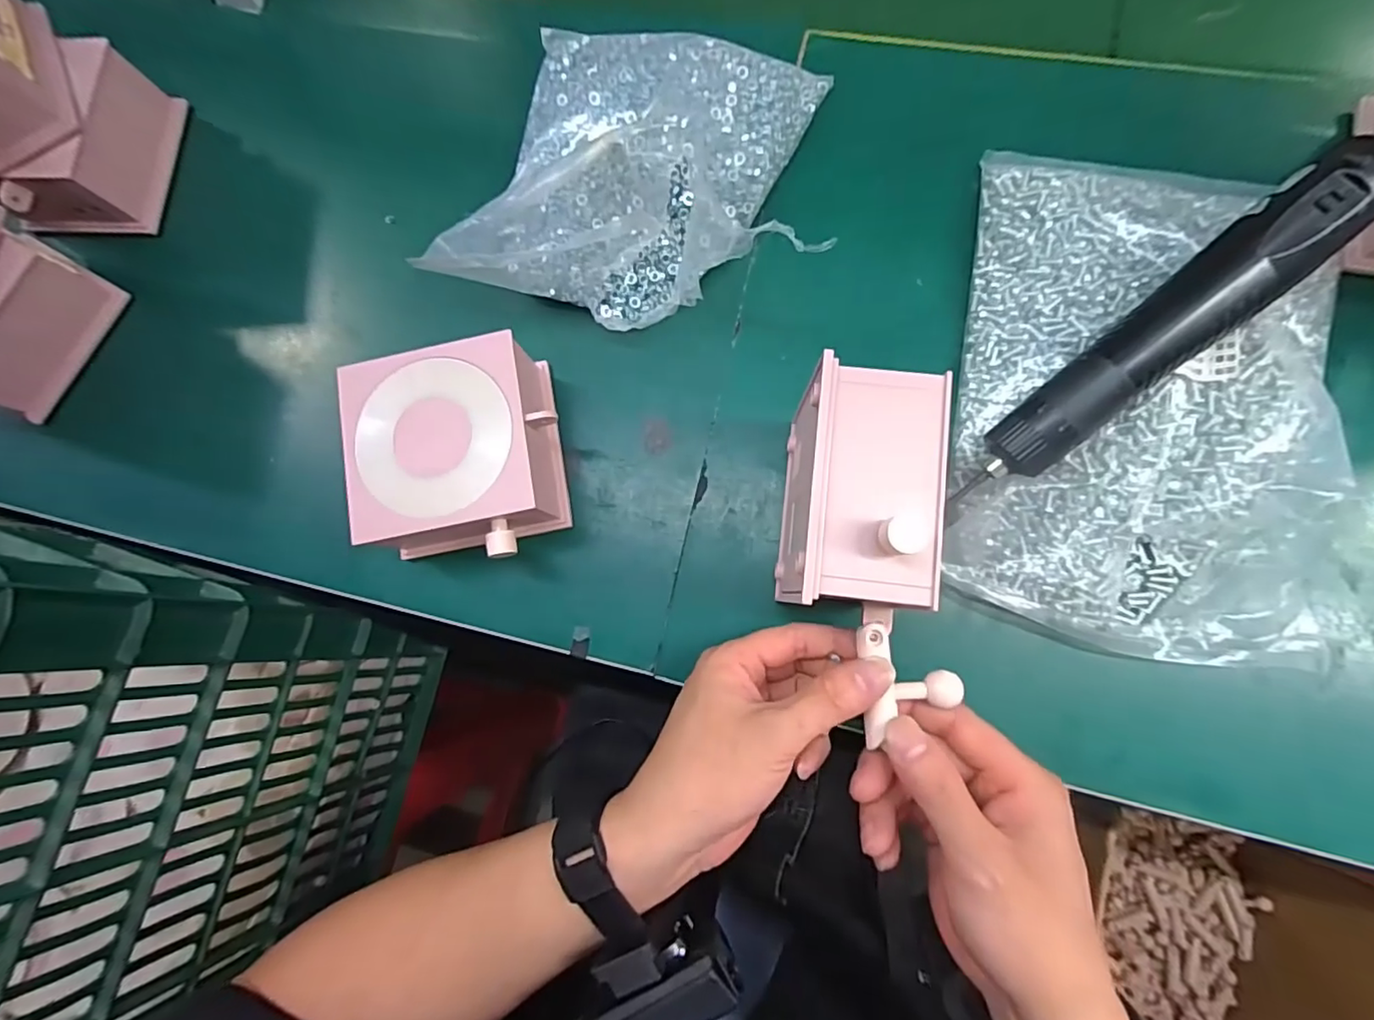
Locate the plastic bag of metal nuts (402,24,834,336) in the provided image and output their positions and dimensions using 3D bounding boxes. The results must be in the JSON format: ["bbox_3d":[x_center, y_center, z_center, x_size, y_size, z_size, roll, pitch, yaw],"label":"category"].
[{"bbox_3d":[-0.032,-0.208,0.359,0.191,0.069,0.188,15,85,8],"label":"plastic bag of metal nuts"}]

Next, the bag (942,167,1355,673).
[{"bbox_3d":[0.253,-0.063,0.316,0.191,0.045,0.273,8,84,7],"label":"bag"}]

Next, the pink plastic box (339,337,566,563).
[{"bbox_3d":[-0.130,-0.029,0.347,0.110,0.064,0.118,-12,81,4],"label":"pink plastic box"}]

